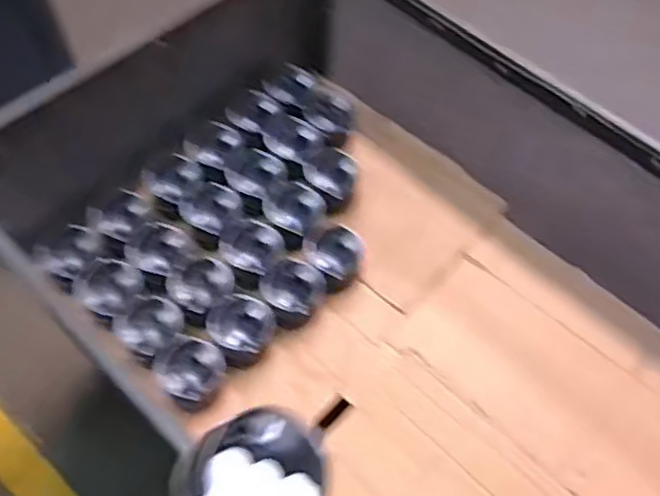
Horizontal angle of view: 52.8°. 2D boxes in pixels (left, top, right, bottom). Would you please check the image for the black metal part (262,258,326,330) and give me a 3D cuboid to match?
[{"bbox_3d":[-0.063,0.075,1.060,0.094,0.056,0.098,1,58,-1],"label":"black metal part"}]

